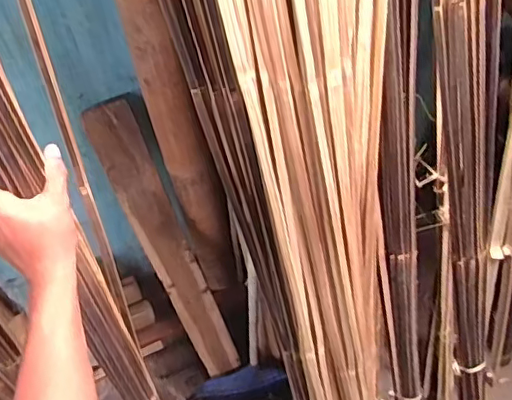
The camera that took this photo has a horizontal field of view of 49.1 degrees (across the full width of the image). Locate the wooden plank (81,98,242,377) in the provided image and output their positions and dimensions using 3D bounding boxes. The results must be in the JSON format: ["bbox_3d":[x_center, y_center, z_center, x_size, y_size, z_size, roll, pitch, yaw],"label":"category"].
[{"bbox_3d":[-0.184,0.151,1.293,0.095,0.849,0.023,-20,40,-3],"label":"wooden plank"}]

